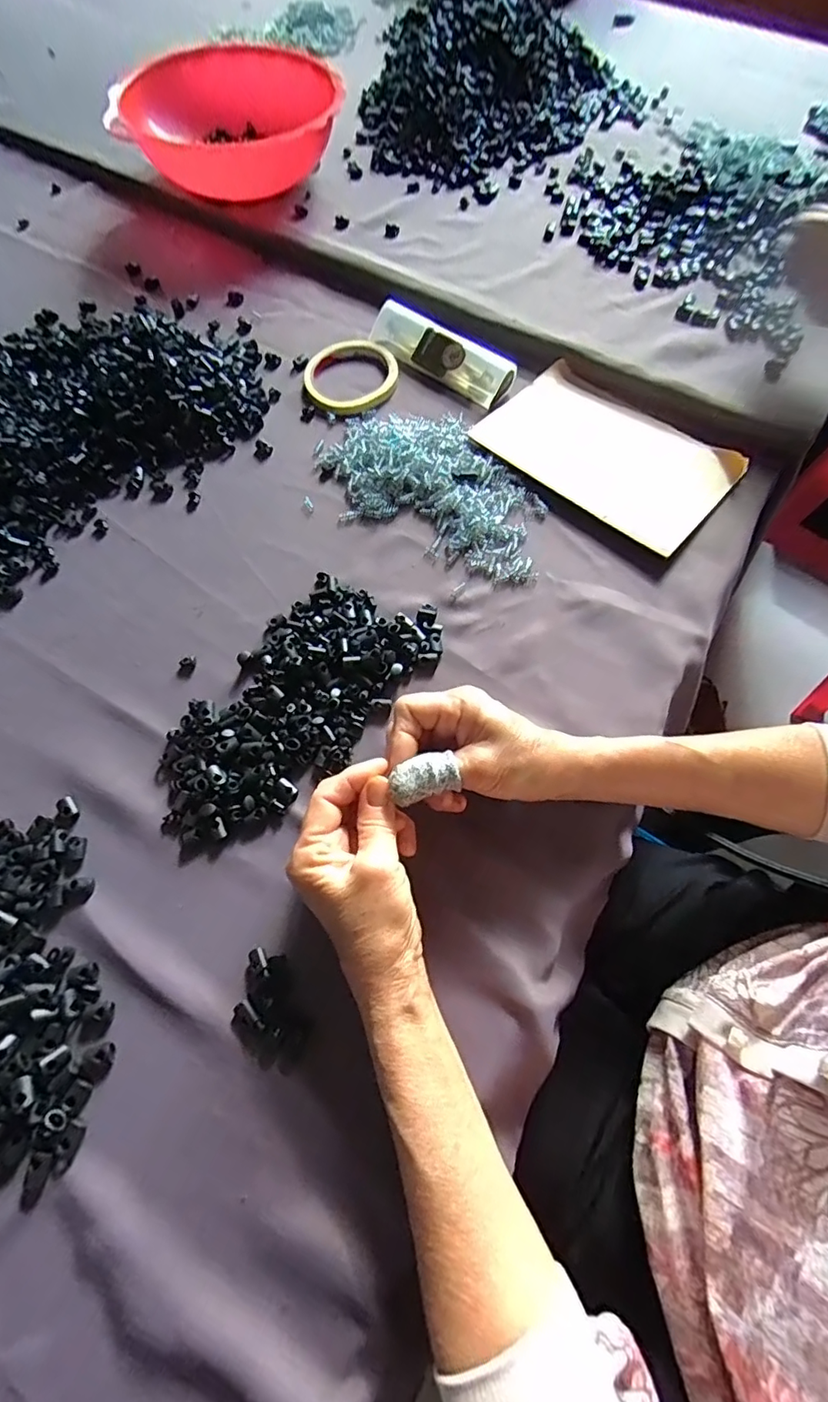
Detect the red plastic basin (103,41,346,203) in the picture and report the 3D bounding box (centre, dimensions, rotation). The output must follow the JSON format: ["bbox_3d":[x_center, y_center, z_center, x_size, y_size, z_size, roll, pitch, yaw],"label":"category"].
[{"bbox_3d":[-0.209,-0.676,0.630,0.231,0.080,0.231,0,66,-1],"label":"red plastic basin"}]

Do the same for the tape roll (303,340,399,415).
[{"bbox_3d":[-0.061,-0.313,0.512,0.090,0.014,0.093,0,66,0],"label":"tape roll"}]

